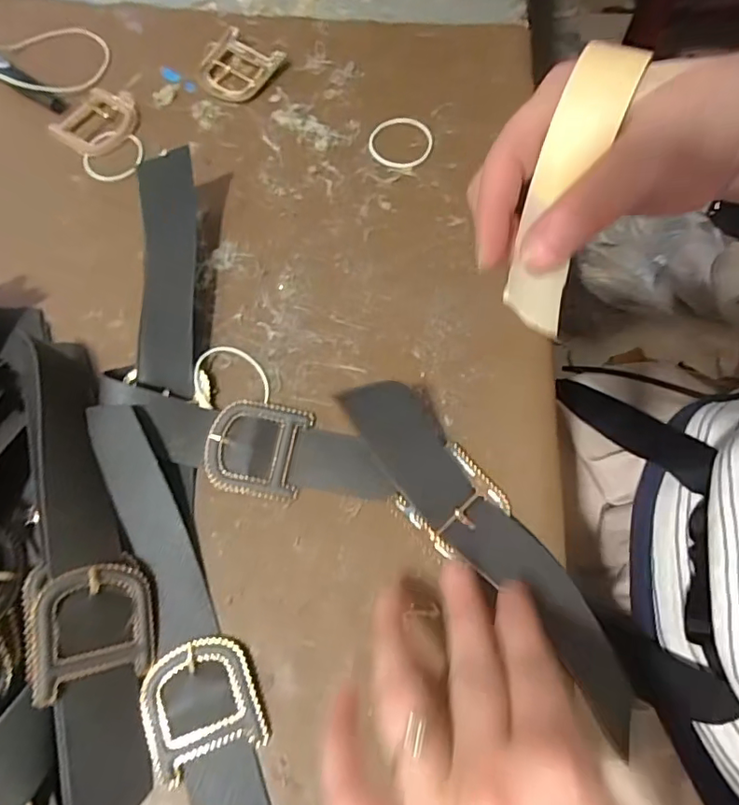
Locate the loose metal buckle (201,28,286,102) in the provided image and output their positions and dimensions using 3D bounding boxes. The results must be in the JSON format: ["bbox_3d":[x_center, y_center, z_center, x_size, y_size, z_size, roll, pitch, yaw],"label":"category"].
[{"bbox_3d":[-0.090,-0.228,0.367,0.050,0.007,0.051,31,73,11],"label":"loose metal buckle"}]

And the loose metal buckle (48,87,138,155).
[{"bbox_3d":[-0.178,-0.187,0.357,0.044,0.006,0.054,32,73,12],"label":"loose metal buckle"}]

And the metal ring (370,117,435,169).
[{"bbox_3d":[0.020,-0.169,0.348,0.041,0.004,0.040,0,70,1],"label":"metal ring"}]

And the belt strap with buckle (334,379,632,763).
[{"bbox_3d":[0.058,0.068,0.264,0.046,0.025,0.205,-38,78,-12],"label":"belt strap with buckle"}]

